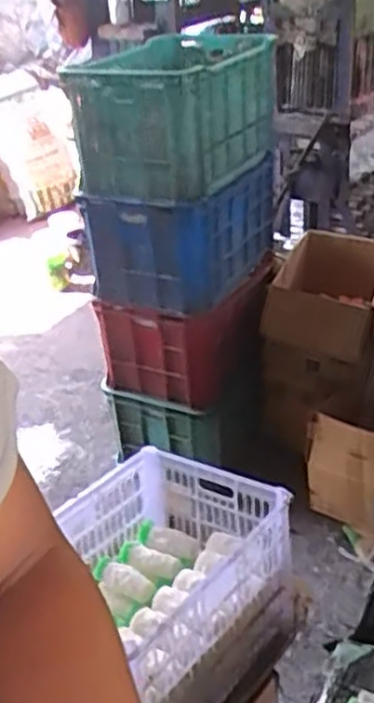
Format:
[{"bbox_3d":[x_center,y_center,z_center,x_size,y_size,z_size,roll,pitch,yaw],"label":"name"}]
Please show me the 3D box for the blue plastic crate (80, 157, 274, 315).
[{"bbox_3d":[-0.004,-0.309,1.864,0.339,0.258,0.405,11,34,23],"label":"blue plastic crate"}]

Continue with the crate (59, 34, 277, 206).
[{"bbox_3d":[-0.020,-0.576,1.761,0.359,0.275,0.479,13,35,26],"label":"crate"}]

